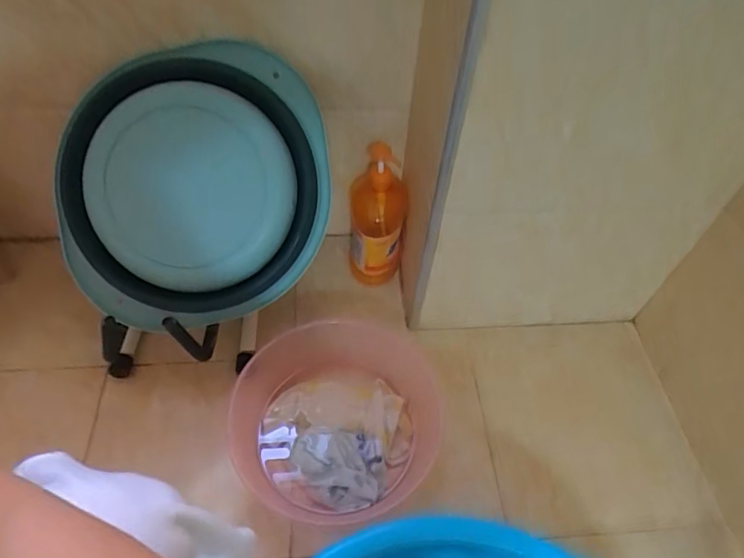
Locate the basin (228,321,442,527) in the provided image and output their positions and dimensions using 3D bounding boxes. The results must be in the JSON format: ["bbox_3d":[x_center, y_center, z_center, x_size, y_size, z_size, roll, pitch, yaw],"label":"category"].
[{"bbox_3d":[-0.051,0.202,0.726,0.304,0.104,0.257,-2,51,-6],"label":"basin"}]

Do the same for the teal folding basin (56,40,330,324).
[{"bbox_3d":[-0.246,-0.124,0.687,0.371,0.369,0.058,-8,9,0],"label":"teal folding basin"}]

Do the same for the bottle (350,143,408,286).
[{"bbox_3d":[0.011,-0.102,0.880,0.099,0.252,0.110,4,51,-1],"label":"bottle"}]

